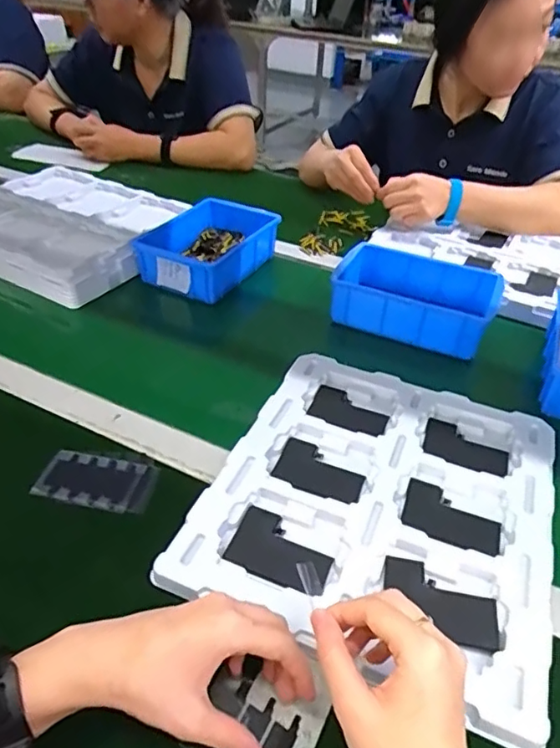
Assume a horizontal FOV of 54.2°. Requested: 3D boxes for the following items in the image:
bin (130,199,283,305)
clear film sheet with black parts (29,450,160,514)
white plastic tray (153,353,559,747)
[{"bbox_3d":[-0.100,-0.186,0.798,0.141,0.060,0.203,20,41,21],"label":"bin"},{"bbox_3d":[-0.159,0.091,0.482,0.099,0.005,0.057,6,38,5],"label":"clear film sheet with black parts"},{"bbox_3d":[0.090,0.102,0.472,0.272,0.017,0.302,17,40,18],"label":"white plastic tray"}]

